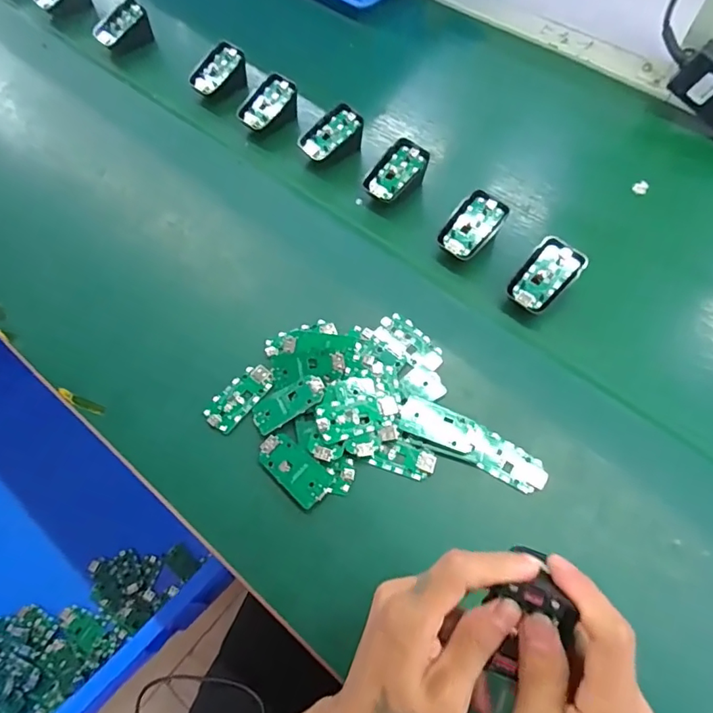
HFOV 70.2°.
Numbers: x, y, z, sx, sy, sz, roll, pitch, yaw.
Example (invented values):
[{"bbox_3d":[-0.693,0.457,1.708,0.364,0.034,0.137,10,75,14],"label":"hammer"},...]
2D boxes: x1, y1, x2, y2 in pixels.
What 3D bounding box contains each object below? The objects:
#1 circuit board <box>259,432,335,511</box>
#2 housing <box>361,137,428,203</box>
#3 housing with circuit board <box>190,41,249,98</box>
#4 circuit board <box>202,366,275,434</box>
[{"bbox_3d":[-0.049,0.087,0.401,0.064,0.005,0.033,40,71,21],"label":"circuit board"},{"bbox_3d":[0.040,-0.186,0.533,0.040,0.045,0.066,38,70,20],"label":"housing"},{"bbox_3d":[-0.169,-0.342,0.618,0.050,0.041,0.068,33,68,18],"label":"housing with circuit board"},{"bbox_3d":[-0.099,0.035,0.434,0.032,0.008,0.064,37,70,20],"label":"circuit board"}]

